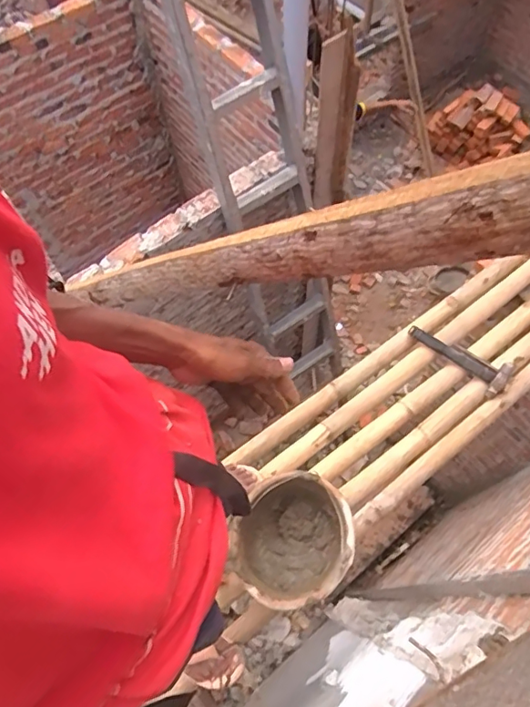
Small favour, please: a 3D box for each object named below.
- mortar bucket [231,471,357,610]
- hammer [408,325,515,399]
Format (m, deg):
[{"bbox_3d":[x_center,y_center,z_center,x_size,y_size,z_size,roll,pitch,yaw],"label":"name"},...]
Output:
[{"bbox_3d":[0.065,0.454,1.267,0.281,0.191,0.277,-1,64,2],"label":"mortar bucket"},{"bbox_3d":[0.581,0.000,1.554,0.315,0.027,0.133,36,71,18],"label":"hammer"}]

